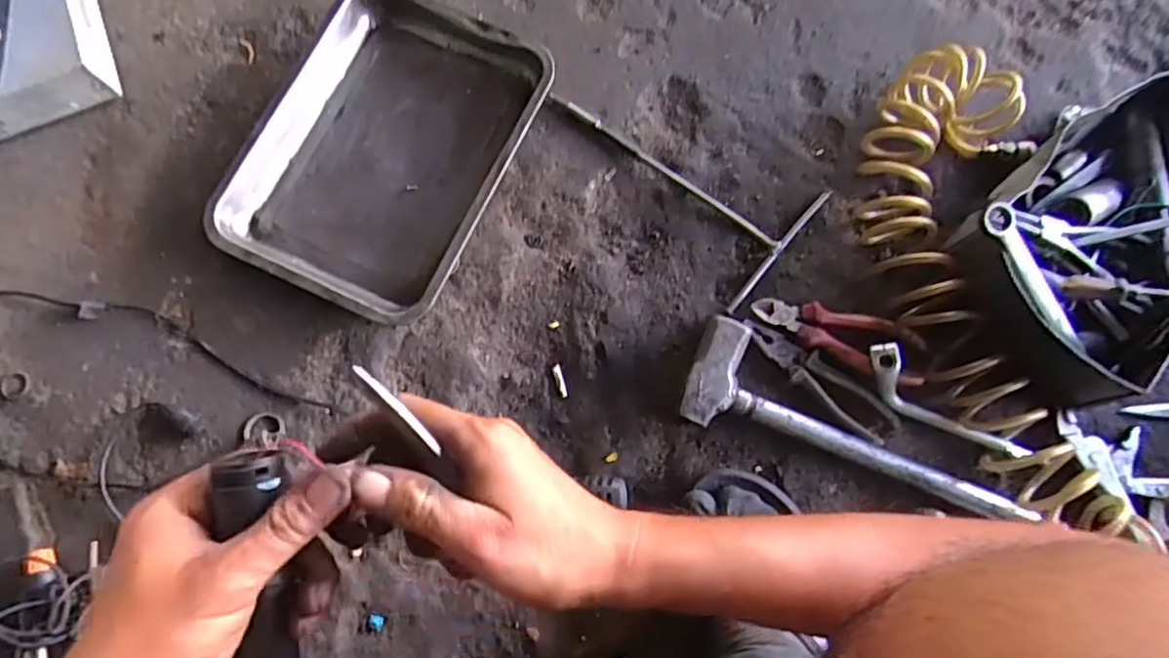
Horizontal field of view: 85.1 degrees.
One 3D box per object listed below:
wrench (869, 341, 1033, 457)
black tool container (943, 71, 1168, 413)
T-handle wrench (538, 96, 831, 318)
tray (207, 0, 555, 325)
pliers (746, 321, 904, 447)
[{"bbox_3d":[0.346,0.078,0.616,0.174,0.054,0.036,37,81,8],"label":"wrench"},{"bbox_3d":[0.523,-0.088,0.624,0.307,0.124,0.214,-37,79,-6],"label":"black tool container"},{"bbox_3d":[0.095,-0.180,0.707,0.311,0.013,0.164,40,81,9],"label":"T-handle wrench"},{"bbox_3d":[-0.219,-0.196,0.702,0.270,0.042,0.352,24,79,6],"label":"tray"},{"bbox_3d":[0.237,0.052,0.643,0.174,0.021,0.039,37,81,8],"label":"pliers"}]

